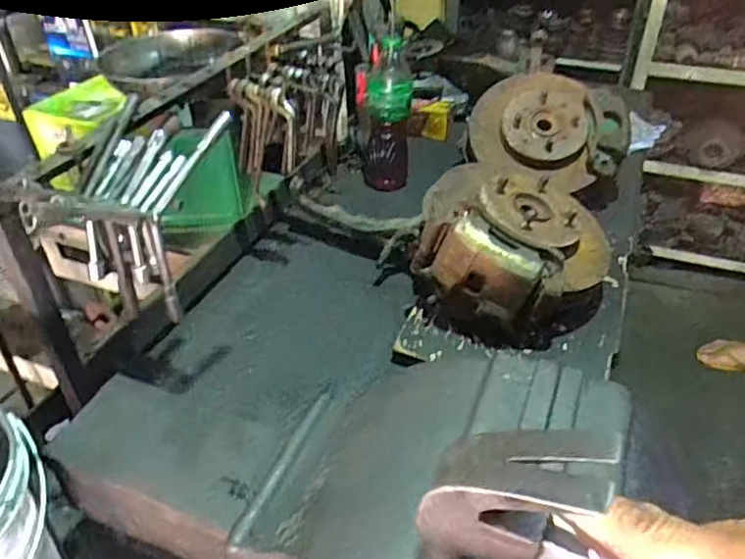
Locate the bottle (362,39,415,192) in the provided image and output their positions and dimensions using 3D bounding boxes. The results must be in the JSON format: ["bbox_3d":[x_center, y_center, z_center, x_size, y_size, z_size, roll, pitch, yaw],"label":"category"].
[{"bbox_3d":[0.024,-0.299,1.093,0.091,0.261,0.097,-1,39,0],"label":"bottle"}]

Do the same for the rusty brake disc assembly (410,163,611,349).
[{"bbox_3d":[0.191,-0.034,0.818,0.252,0.159,0.226,14,41,18],"label":"rusty brake disc assembly"}]

